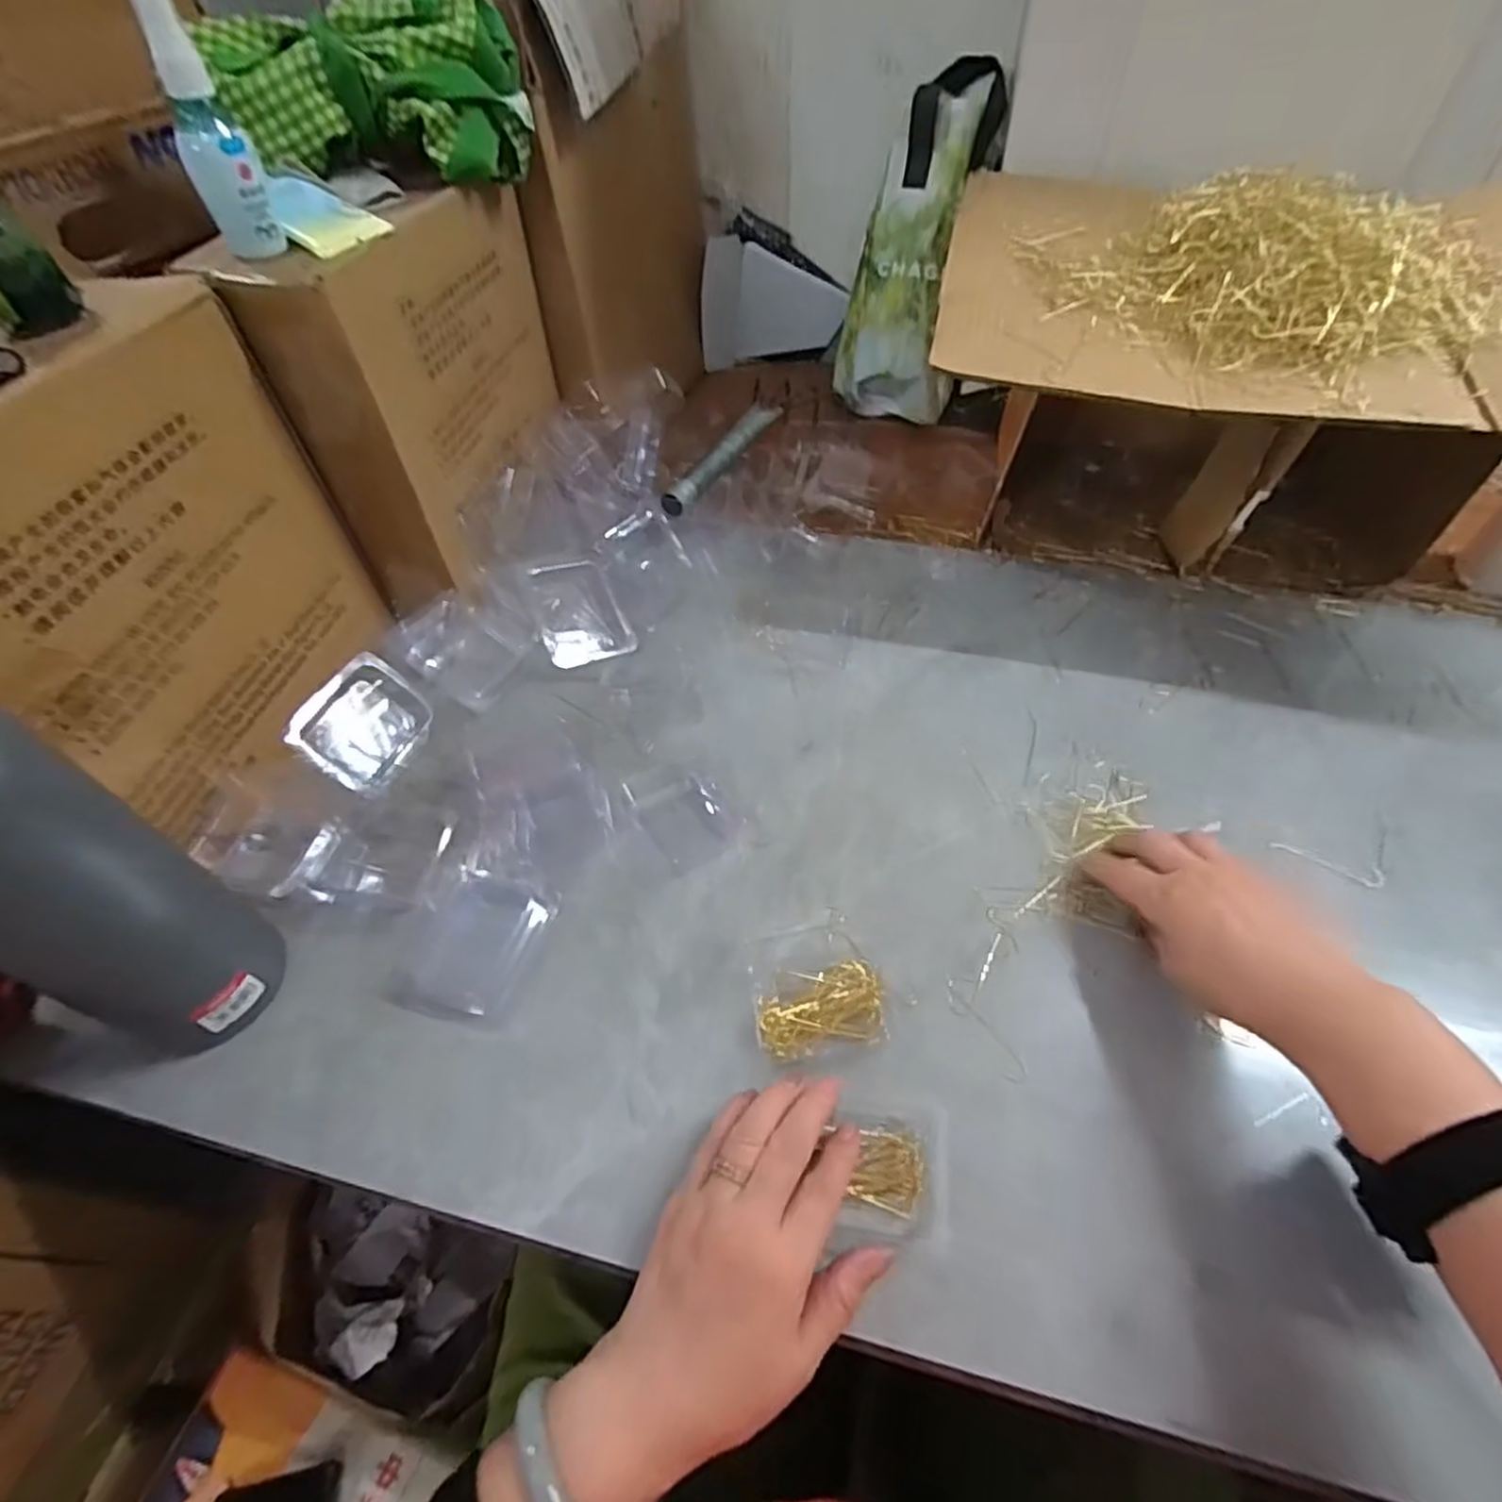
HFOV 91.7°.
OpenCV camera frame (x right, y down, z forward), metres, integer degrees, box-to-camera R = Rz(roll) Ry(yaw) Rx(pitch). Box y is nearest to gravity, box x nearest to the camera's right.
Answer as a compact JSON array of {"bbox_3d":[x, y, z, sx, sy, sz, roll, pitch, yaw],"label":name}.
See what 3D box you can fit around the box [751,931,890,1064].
[{"bbox_3d":[0.037,0.135,0.417,0.071,0.019,0.075,-6,51,-4],"label":"box"}]

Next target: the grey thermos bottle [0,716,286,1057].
[{"bbox_3d":[-0.315,0.060,0.326,0.062,0.270,0.081,16,53,13],"label":"grey thermos bottle"}]

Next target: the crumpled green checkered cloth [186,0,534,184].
[{"bbox_3d":[-0.260,-0.463,0.511,0.198,0.091,0.099,-16,52,-11],"label":"crumpled green checkered cloth"}]

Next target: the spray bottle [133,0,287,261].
[{"bbox_3d":[-0.302,-0.344,0.405,0.036,0.115,0.032,-25,54,-17],"label":"spray bottle"}]

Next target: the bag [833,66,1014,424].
[{"bbox_3d":[0.180,-0.525,0.764,0.127,0.323,0.078,22,29,17],"label":"bag"}]

